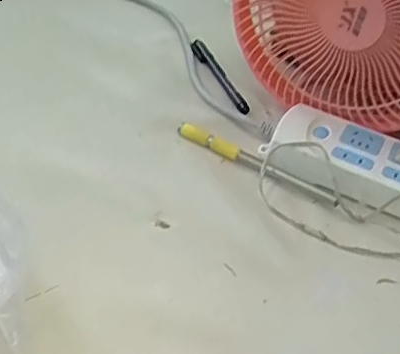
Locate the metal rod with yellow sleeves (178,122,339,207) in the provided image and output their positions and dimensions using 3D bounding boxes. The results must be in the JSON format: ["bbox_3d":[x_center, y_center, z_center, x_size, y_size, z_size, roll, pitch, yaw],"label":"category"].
[{"bbox_3d":[0.045,-0.012,0.479,0.147,0.014,0.014,28,42,17],"label":"metal rod with yellow sleeves"}]

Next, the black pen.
[{"bbox_3d":[0.019,-0.104,0.590,0.017,0.011,0.142,-7,44,-23],"label":"black pen"}]

